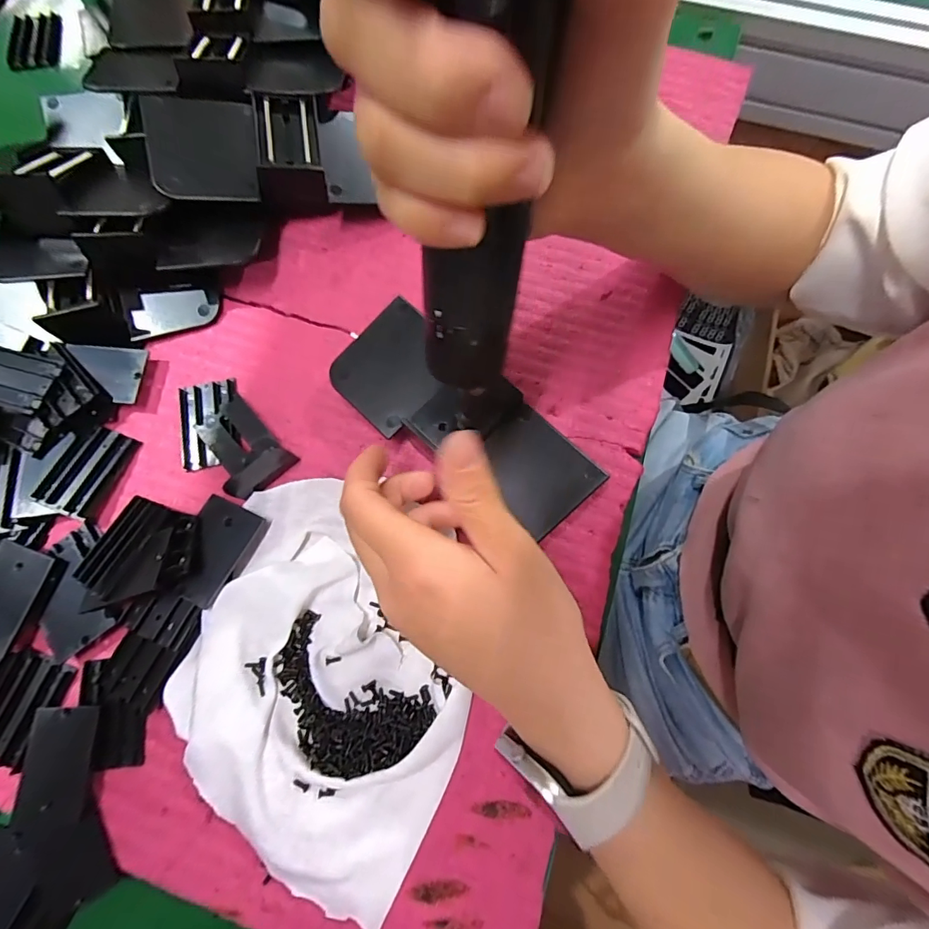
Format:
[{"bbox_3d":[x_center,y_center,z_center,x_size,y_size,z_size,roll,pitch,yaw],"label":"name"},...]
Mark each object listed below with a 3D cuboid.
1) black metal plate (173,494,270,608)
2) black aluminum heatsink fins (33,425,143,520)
[{"bbox_3d":[-0.139,0.048,0.260,0.035,0.004,0.055,28,63,-9],"label":"black metal plate"},{"bbox_3d":[-0.227,0.002,0.282,0.035,0.011,0.052,19,77,7],"label":"black aluminum heatsink fins"}]

